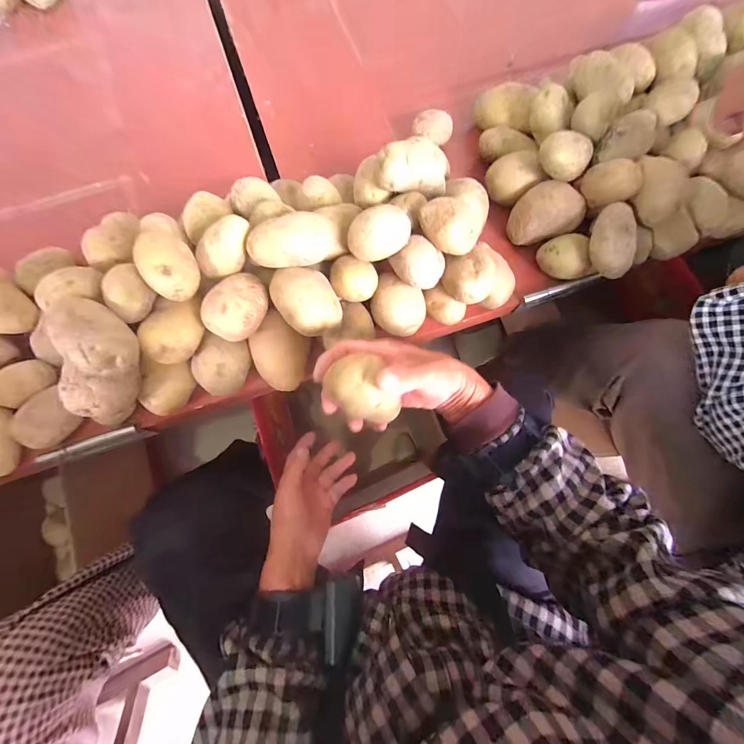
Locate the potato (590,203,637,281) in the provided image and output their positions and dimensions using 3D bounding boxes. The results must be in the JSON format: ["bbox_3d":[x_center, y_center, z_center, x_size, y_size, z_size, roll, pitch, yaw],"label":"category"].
[{"bbox_3d":[0.255,-0.139,0.351,0.033,0.032,0.079,4,77,2],"label":"potato"}]

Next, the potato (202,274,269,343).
[{"bbox_3d":[-0.127,-0.061,0.312,0.045,0.045,0.067,1,77,1],"label":"potato"}]

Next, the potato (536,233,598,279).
[{"bbox_3d":[0.223,-0.132,0.387,0.048,0.046,0.052,-6,77,-1],"label":"potato"}]

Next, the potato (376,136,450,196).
[{"bbox_3d":[0.042,-0.204,0.328,0.071,0.043,0.034,-11,77,-2],"label":"potato"}]

